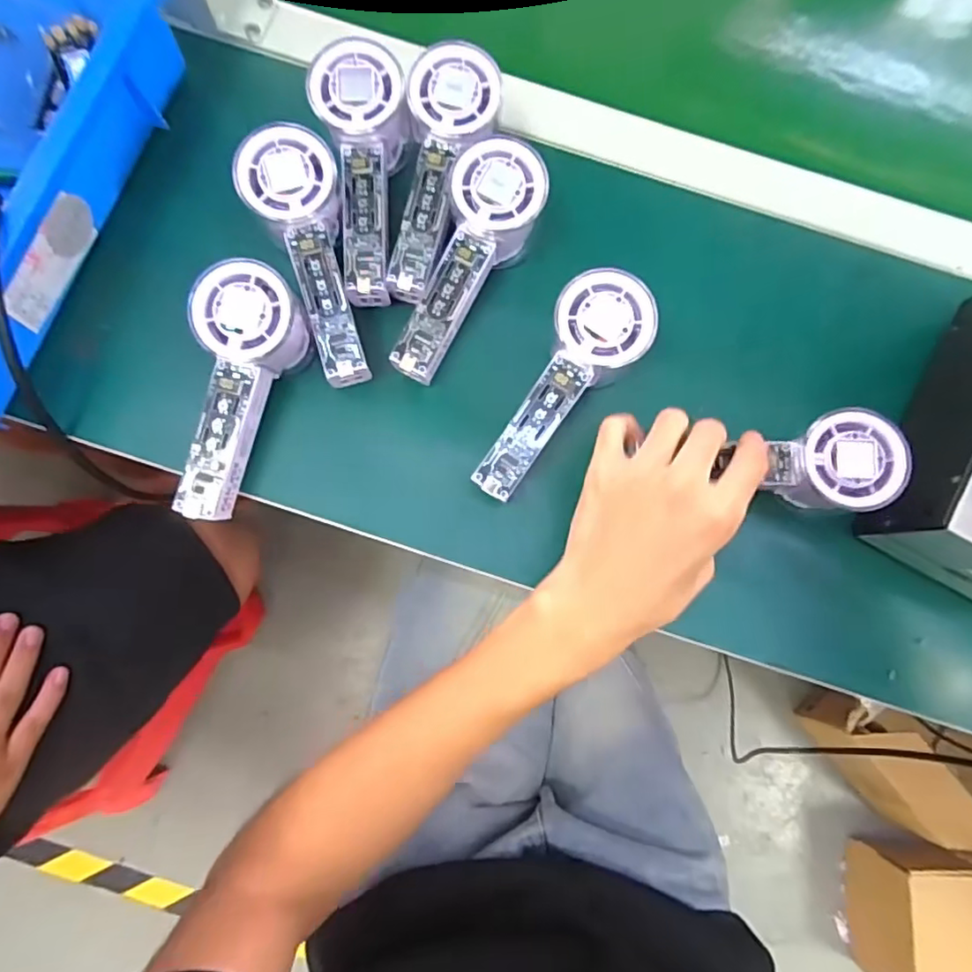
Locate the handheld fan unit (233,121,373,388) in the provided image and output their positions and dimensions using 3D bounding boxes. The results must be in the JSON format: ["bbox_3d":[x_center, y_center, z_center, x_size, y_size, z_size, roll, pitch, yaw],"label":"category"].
[{"bbox_3d":[-0.106,-0.137,0.365,0.052,0.030,0.150,-16,96,-5],"label":"handheld fan unit"}]

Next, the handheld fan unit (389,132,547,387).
[{"bbox_3d":[-0.009,-0.131,0.374,0.054,0.062,0.146,19,80,0],"label":"handheld fan unit"}]

